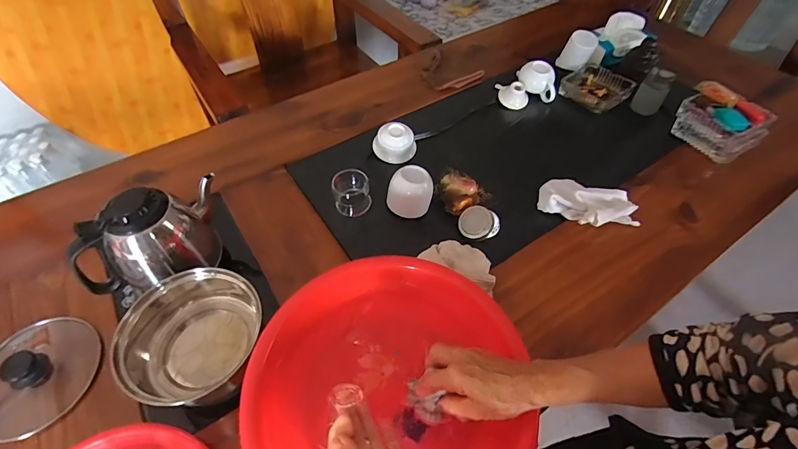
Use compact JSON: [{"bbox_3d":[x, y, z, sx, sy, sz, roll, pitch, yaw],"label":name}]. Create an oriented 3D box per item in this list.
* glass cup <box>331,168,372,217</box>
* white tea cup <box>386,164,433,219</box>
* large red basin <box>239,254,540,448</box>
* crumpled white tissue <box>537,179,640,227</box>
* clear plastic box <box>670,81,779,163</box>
[{"bbox_3d":[-0.081,-0.058,0.671,0.061,0.054,0.057,0,52,0],"label":"glass cup"},{"bbox_3d":[0.018,-0.058,0.666,0.076,0.063,0.063,17,54,12],"label":"white tea cup"},{"bbox_3d":[-0.020,0.181,0.448,0.270,0.078,0.295,0,52,0],"label":"large red basin"},{"bbox_3d":[0.323,-0.036,0.661,0.162,0.040,0.078,26,57,18],"label":"crumpled white tissue"},{"bbox_3d":[0.619,-0.197,0.751,0.091,0.091,0.145,-37,61,-25],"label":"clear plastic box"}]

